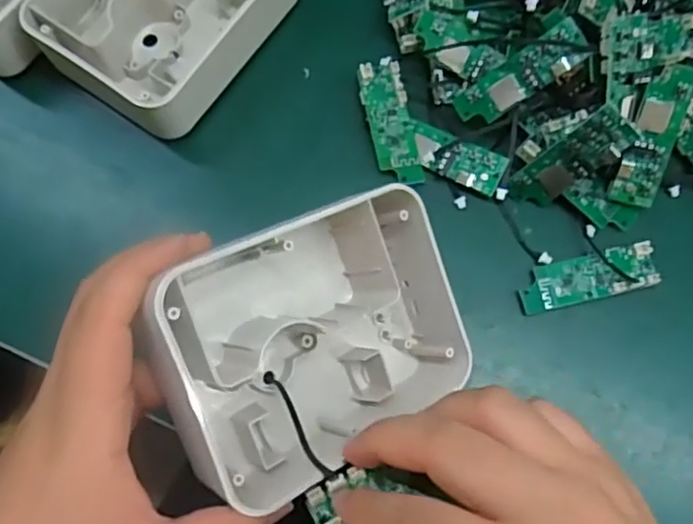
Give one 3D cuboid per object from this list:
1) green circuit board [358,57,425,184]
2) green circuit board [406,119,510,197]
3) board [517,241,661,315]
[{"bbox_3d":[0.023,-0.078,0.351,0.024,0.012,0.071,-12,73,-4],"label":"green circuit board"},{"bbox_3d":[0.057,-0.057,0.349,0.056,0.005,0.022,26,75,8],"label":"green circuit board"},{"bbox_3d":[0.123,0.008,0.332,0.070,0.011,0.024,-13,73,-4],"label":"board"}]

